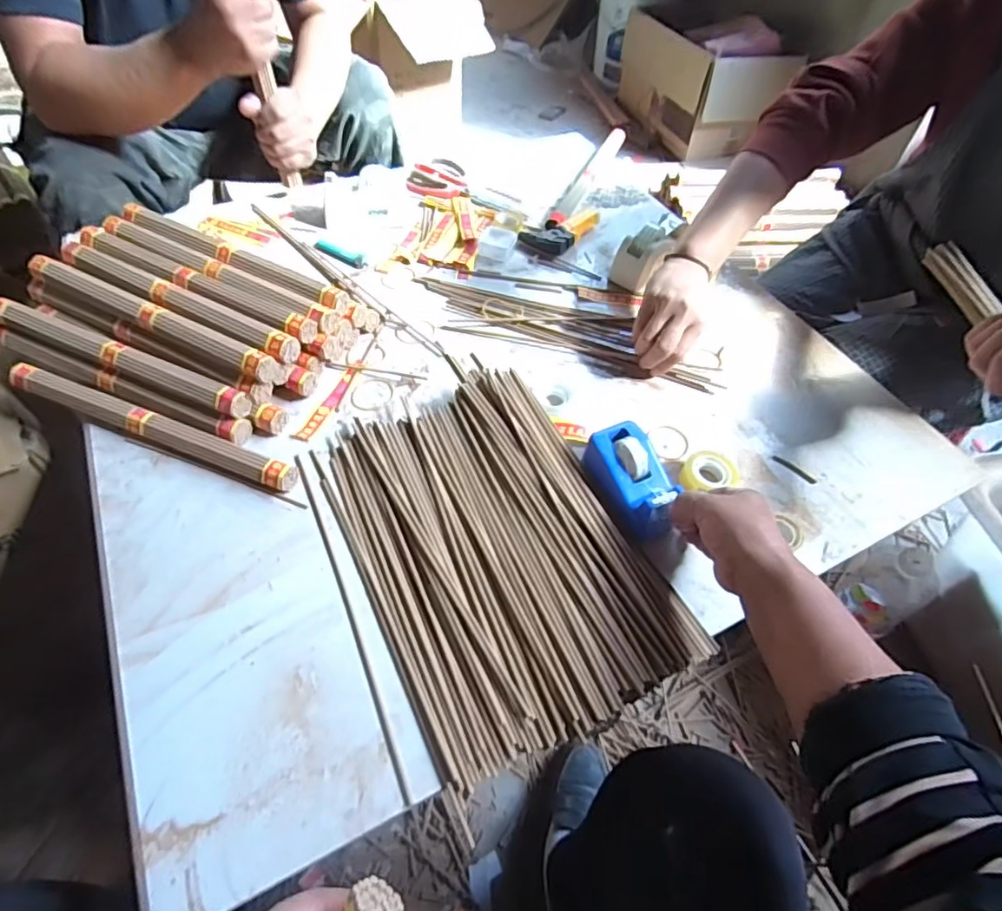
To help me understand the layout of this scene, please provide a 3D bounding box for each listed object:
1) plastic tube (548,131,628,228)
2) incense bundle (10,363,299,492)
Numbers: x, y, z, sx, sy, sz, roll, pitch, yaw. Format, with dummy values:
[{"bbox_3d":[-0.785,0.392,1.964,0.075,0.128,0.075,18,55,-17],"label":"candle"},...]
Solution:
[{"bbox_3d":[0.131,-0.429,0.875,0.033,0.022,0.307,22,55,12],"label":"plastic tube"},{"bbox_3d":[-0.335,-0.029,0.545,0.304,0.023,0.027,19,55,10],"label":"incense bundle"}]

